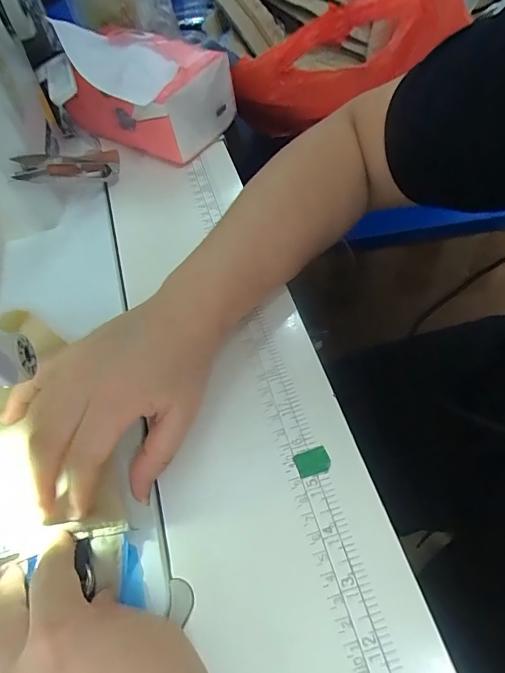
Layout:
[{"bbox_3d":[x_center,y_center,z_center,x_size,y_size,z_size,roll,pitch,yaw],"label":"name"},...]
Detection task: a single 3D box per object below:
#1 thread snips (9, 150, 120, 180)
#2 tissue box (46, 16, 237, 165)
[{"bbox_3d":[-0.151,-0.142,0.367,0.013,0.021,0.100,28,33,20],"label":"thread snips"},{"bbox_3d":[-0.102,-0.229,0.409,0.143,0.088,0.083,33,63,22],"label":"tissue box"}]

